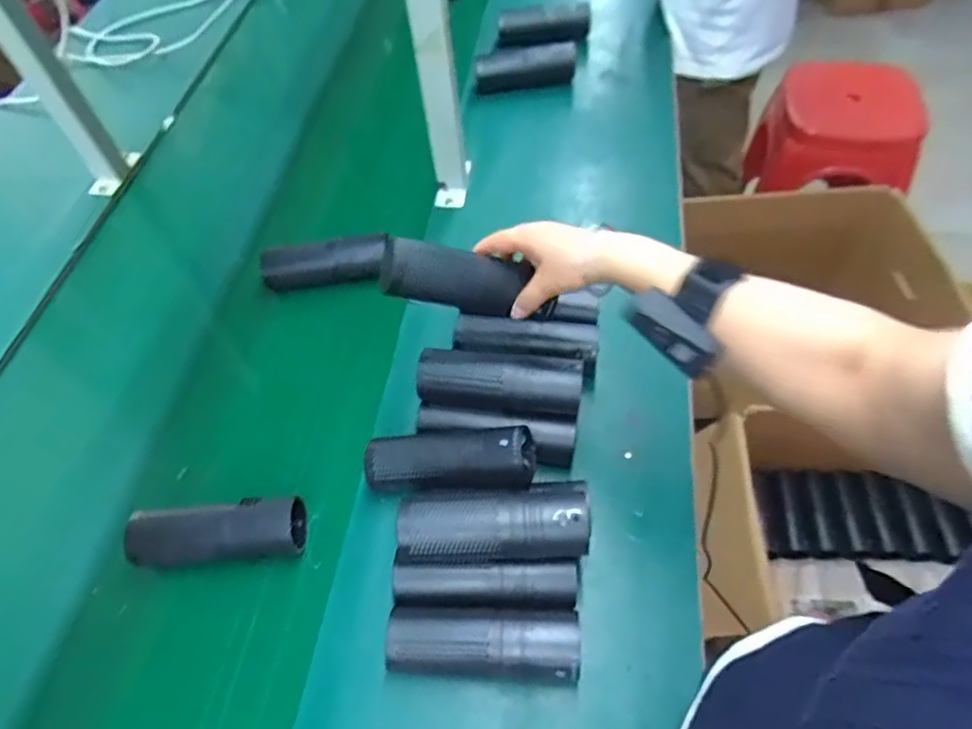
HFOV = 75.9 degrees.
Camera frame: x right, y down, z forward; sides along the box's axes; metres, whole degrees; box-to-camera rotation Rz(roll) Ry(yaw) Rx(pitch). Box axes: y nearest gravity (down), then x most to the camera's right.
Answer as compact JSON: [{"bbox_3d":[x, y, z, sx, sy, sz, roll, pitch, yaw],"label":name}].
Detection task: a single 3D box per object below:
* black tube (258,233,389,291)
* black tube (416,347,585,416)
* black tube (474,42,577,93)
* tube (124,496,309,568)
[{"bbox_3d":[-0.203,-0.132,0.790,0.155,0.044,0.047,-5,56,1],"label":"black tube"},{"bbox_3d":[0.013,0.022,0.621,0.162,0.051,0.057,5,57,8],"label":"black tube"},{"bbox_3d":[0.064,-0.475,0.997,0.165,0.052,0.044,-11,56,-3],"label":"black tube"},{"bbox_3d":[-0.261,0.162,0.601,0.159,0.044,0.051,-8,56,-1],"label":"tube"}]

